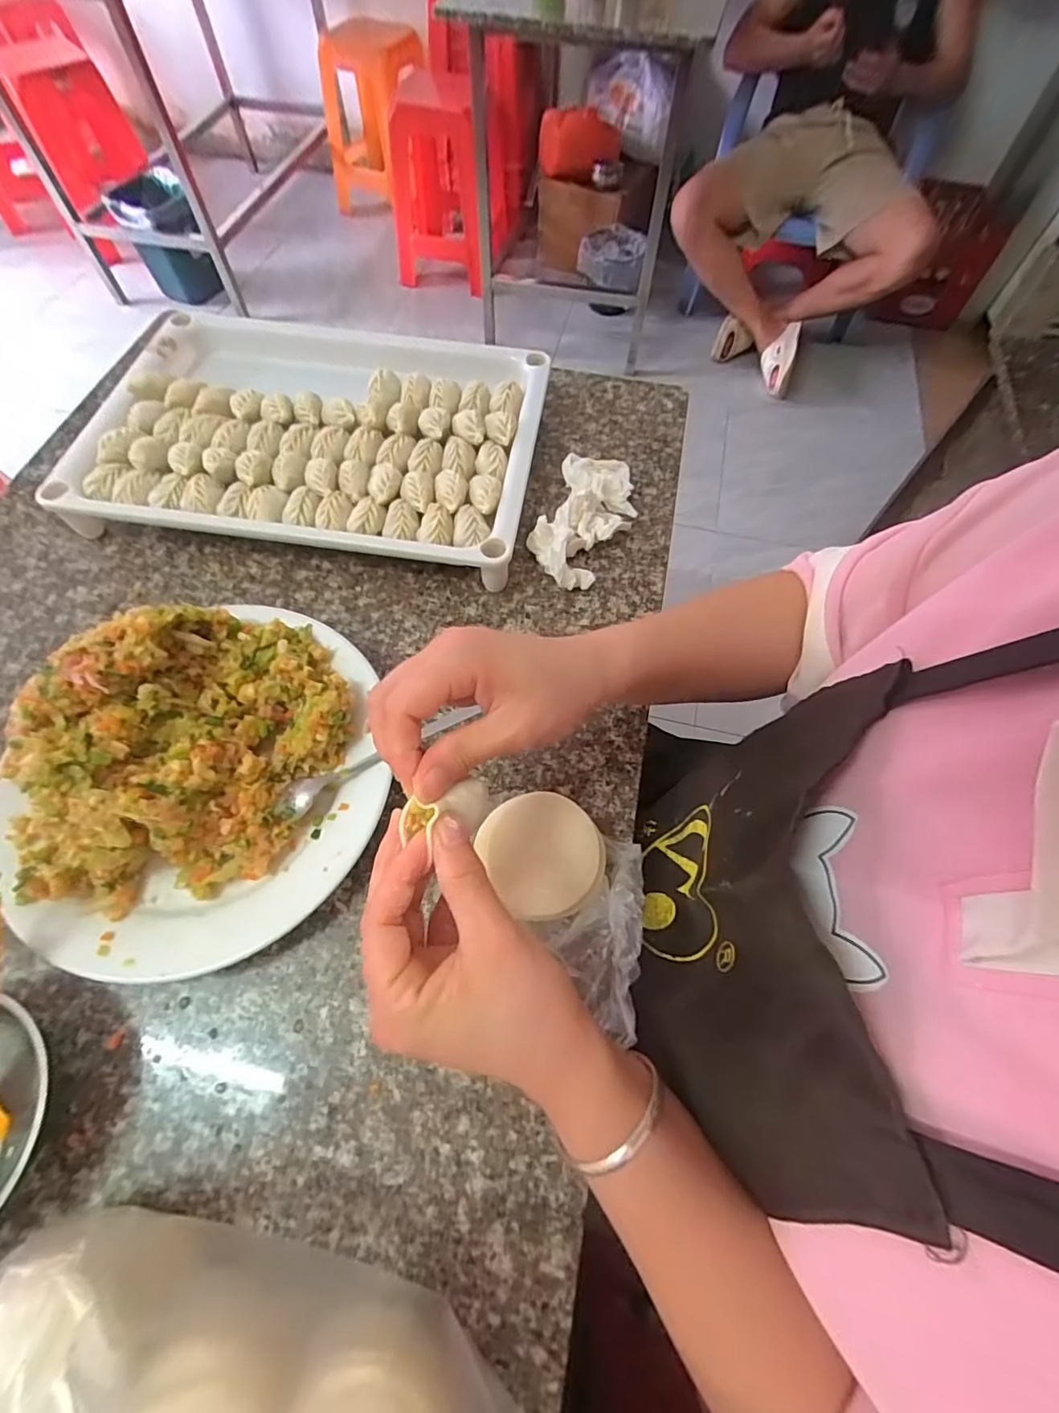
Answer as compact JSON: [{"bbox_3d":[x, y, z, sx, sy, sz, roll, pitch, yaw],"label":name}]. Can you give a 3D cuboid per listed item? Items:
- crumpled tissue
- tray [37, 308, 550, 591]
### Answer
[{"bbox_3d":[0.049,-0.168,0.456,0.072,0.042,0.146,18,65,7],"label":"crumpled tissue"},{"bbox_3d":[-0.184,-0.240,0.480,0.371,0.053,0.258,7,64,2],"label":"tray"}]

